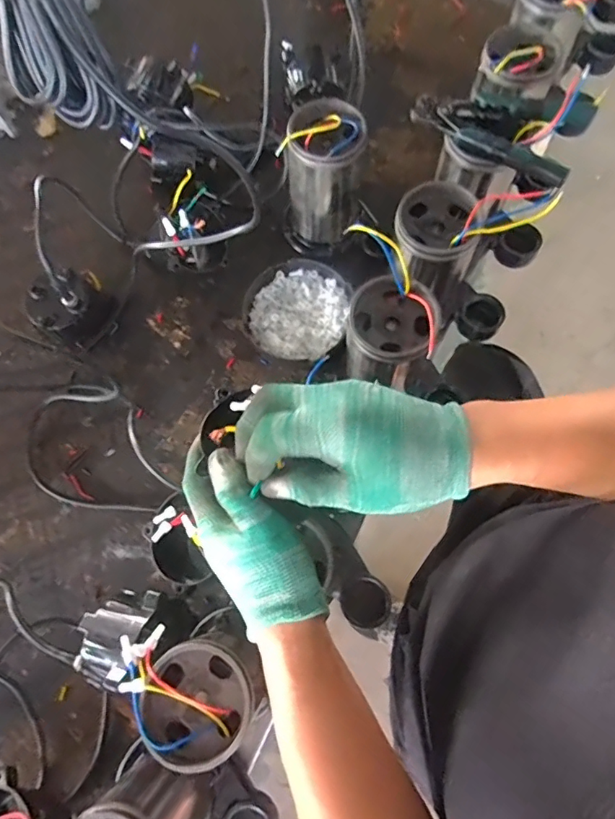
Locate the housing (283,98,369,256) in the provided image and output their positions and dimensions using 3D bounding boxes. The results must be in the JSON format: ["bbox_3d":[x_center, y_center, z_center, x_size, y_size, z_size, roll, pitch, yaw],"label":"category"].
[{"bbox_3d":[0.019,-0.288,0.634,0.093,0.159,0.100,11,73,6],"label":"housing"}]

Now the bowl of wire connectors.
[{"bbox_3d":[-0.016,-0.129,0.671,0.136,0.060,0.135,0,73,0],"label":"bowl of wire connectors"}]

